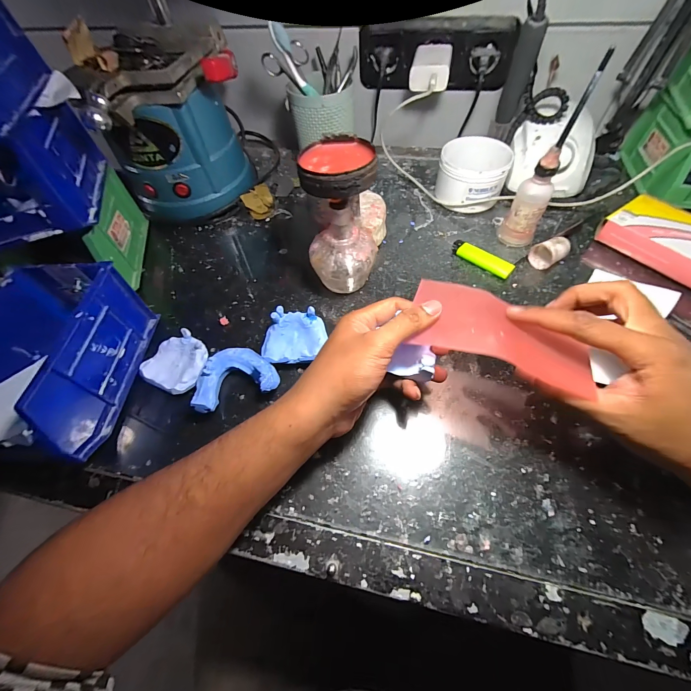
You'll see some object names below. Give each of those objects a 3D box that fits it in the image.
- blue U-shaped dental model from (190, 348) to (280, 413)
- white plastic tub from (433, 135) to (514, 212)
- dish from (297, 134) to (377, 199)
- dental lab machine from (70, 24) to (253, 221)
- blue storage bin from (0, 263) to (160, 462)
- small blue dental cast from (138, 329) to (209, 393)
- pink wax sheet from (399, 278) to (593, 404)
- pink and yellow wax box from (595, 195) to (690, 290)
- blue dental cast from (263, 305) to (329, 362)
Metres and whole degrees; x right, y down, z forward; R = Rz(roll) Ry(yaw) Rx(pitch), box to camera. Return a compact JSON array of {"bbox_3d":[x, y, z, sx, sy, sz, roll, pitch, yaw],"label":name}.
[{"bbox_3d":[-0.107,0.030,0.312,0.077,0.027,0.058,-18,58,-7],"label":"blue U-shaped dental model"},{"bbox_3d":[0.175,-0.234,0.440,0.088,0.065,0.075,20,61,16],"label":"white plastic tub"},{"bbox_3d":[-0.008,-0.166,0.291,0.071,0.017,0.074,-2,59,4],"label":"dish"},{"bbox_3d":[-0.219,-0.292,0.438,0.209,0.174,0.165,-39,63,-19],"label":"dental lab machine"},{"bbox_3d":[-0.272,0.016,0.294,0.106,0.089,0.164,0,58,4],"label":"blue storage bin"},{"bbox_3d":[-0.170,0.018,0.323,0.056,0.027,0.059,-2,58,3],"label":"small blue dental cast"},{"bbox_3d":[0.120,-0.013,0.249,0.137,0.015,0.071,20,62,16],"label":"pink wax sheet"},{"bbox_3d":[0.391,-0.114,0.368,0.089,0.034,0.153,-31,61,-15],"label":"pink and yellow wax box"},{"bbox_3d":[-0.053,-0.008,0.329,0.062,0.031,0.055,2,58,5],"label":"blue dental cast"}]

